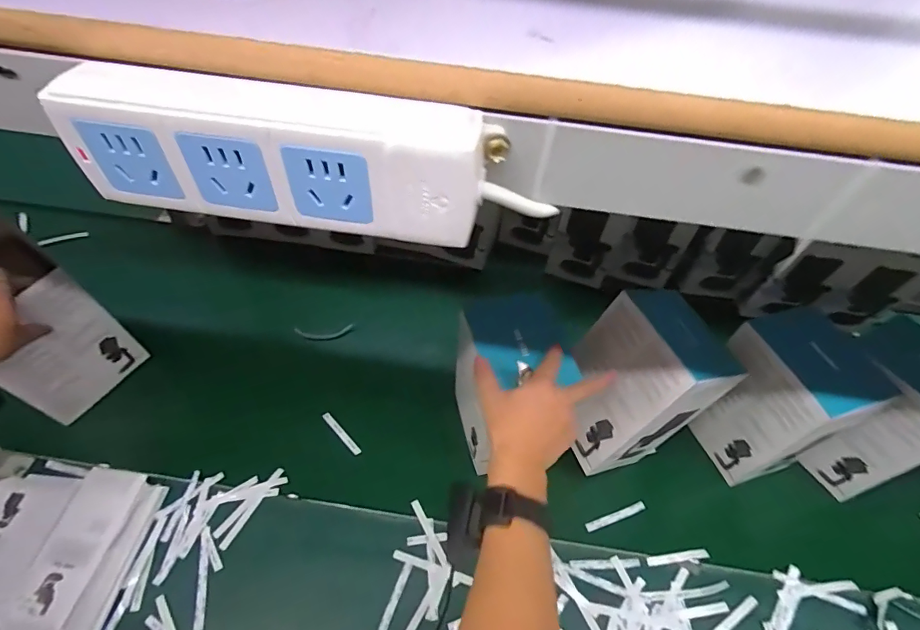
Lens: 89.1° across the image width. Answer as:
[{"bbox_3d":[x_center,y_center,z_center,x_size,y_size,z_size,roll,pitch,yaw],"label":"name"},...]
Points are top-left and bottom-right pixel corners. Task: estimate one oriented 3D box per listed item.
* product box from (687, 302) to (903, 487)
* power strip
[{"bbox_3d":[0.442,0.123,0.669,0.133,0.219,0.146,-15,54,-14],"label":"product box"},{"bbox_3d":[-0.063,-0.066,0.191,0.187,0.056,0.028,6,52,2],"label":"power strip"}]

